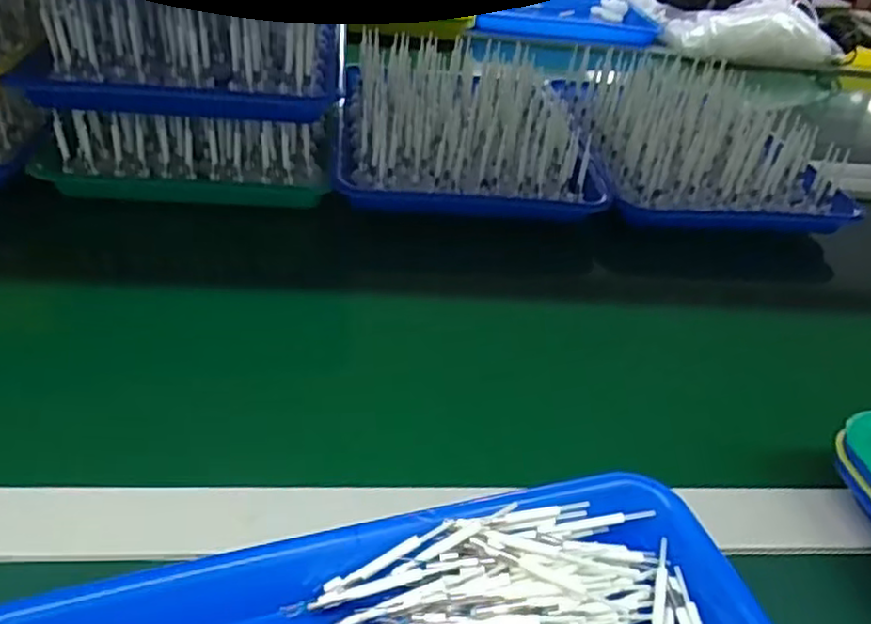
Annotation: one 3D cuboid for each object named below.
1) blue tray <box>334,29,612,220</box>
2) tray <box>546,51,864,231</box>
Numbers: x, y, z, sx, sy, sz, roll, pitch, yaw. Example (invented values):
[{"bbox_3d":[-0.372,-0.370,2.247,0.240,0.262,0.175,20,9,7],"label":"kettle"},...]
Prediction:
[{"bbox_3d":[0.032,-0.194,0.693,0.249,0.058,0.279,3,38,-6],"label":"blue tray"},{"bbox_3d":[0.267,-0.187,0.726,0.232,0.066,0.276,1,38,-8],"label":"tray"}]

